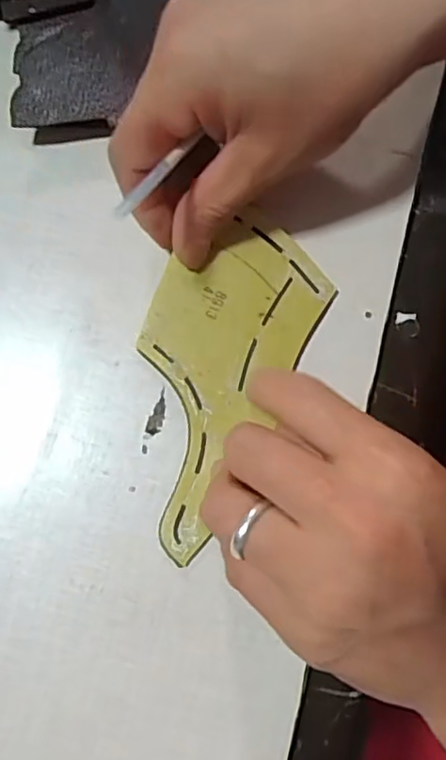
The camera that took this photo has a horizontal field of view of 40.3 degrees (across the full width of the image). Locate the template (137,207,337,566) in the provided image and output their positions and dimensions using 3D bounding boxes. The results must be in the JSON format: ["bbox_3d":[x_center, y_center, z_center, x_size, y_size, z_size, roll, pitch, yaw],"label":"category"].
[{"bbox_3d":[-0.009,-0.004,0.261,0.068,0.006,0.140,28,82,3],"label":"template"}]

